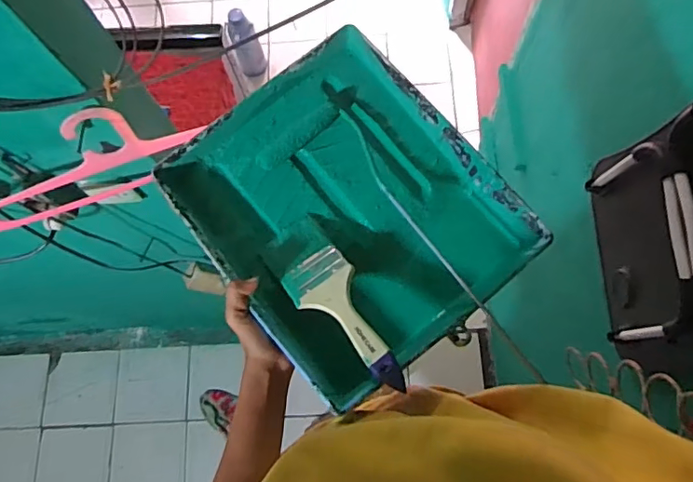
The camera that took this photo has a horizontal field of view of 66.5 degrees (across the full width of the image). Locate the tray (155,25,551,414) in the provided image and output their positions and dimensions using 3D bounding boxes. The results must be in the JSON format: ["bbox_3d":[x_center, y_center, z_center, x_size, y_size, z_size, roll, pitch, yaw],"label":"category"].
[{"bbox_3d":[0.001,-0.036,0.590,0.286,0.055,0.337,-38,76,-9],"label":"tray"}]

